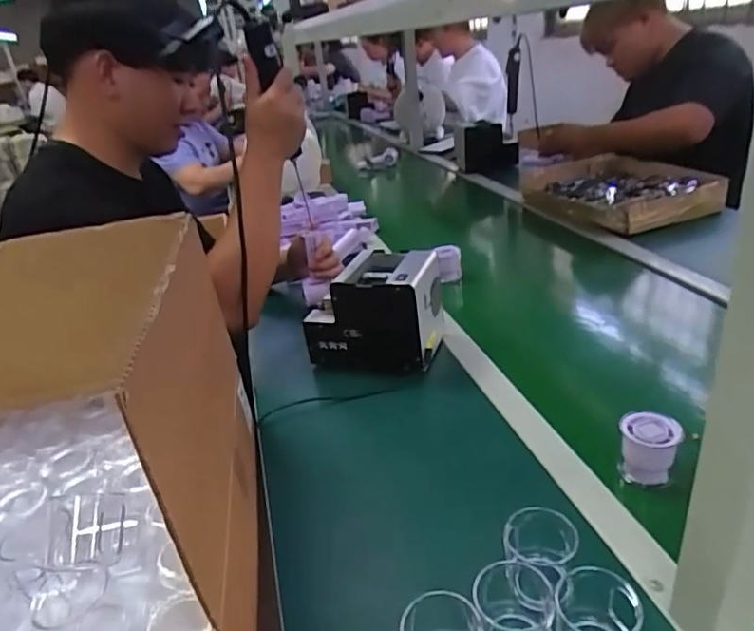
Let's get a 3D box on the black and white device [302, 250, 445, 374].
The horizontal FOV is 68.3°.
[{"bbox_3d":[-0.008,-0.003,0.826,0.185,0.153,0.122,1,28,17],"label":"black and white device"}]

